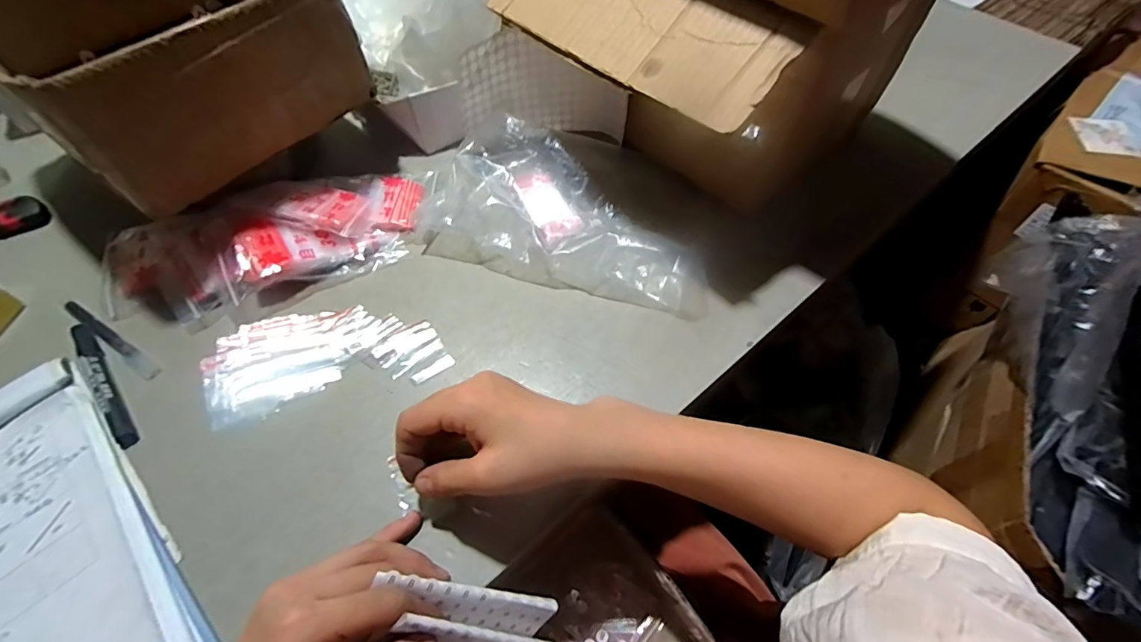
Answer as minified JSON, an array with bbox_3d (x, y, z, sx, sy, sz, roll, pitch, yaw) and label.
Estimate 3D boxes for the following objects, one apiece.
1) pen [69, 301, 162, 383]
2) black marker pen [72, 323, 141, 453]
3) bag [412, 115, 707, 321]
[{"bbox_3d":[-0.415,0.016,0.442,0.121,0.016,0.013,30,62,18],"label":"pen"},{"bbox_3d":[-0.396,0.052,0.414,0.016,0.013,0.140,-38,64,-21],"label":"black marker pen"},{"bbox_3d":[-0.017,-0.115,0.497,0.334,0.050,0.149,16,59,10],"label":"bag"}]

